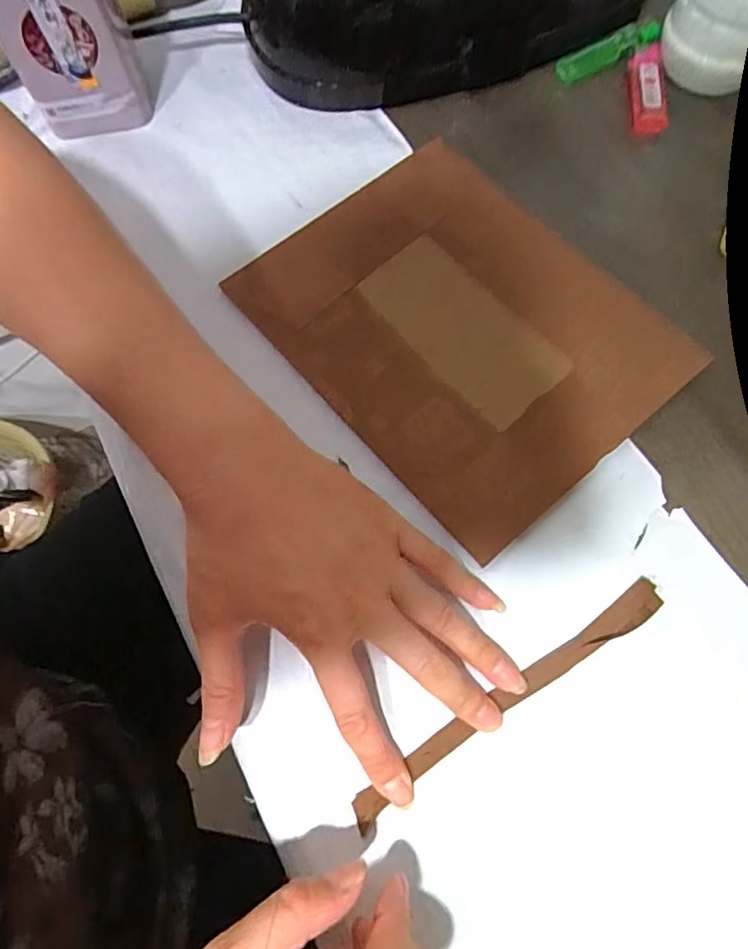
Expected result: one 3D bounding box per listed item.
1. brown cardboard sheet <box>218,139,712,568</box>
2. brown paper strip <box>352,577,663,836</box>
[{"bbox_3d":[0.050,-0.091,0.341,0.181,0.009,0.232,-41,76,-11],"label":"brown cardboard sheet"},{"bbox_3d":[0.066,0.106,0.267,0.177,0.013,0.015,-33,73,-8],"label":"brown paper strip"}]

